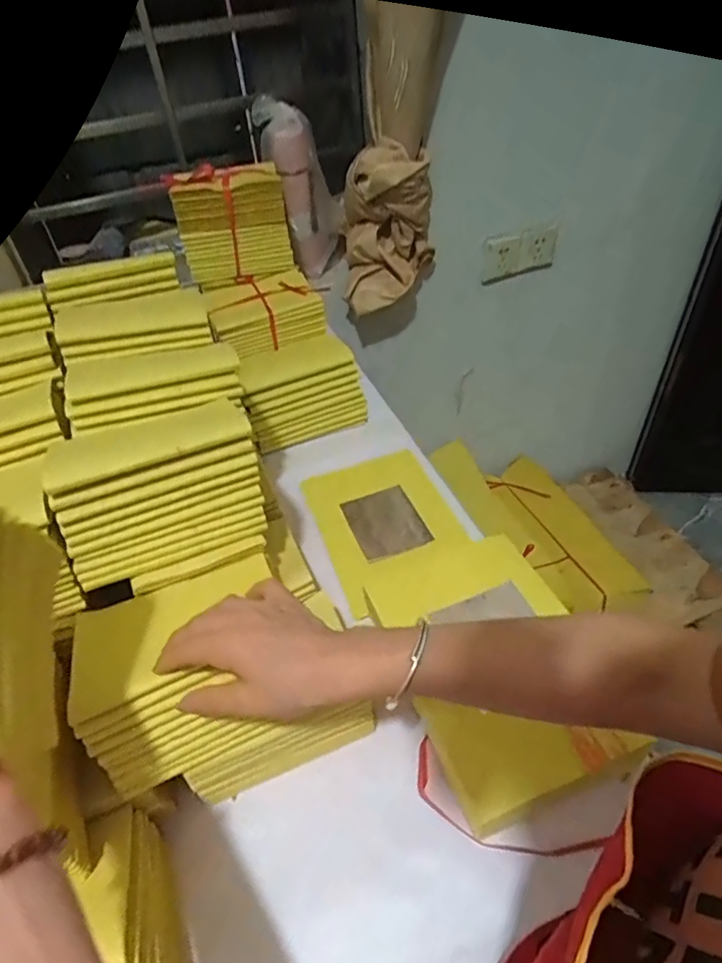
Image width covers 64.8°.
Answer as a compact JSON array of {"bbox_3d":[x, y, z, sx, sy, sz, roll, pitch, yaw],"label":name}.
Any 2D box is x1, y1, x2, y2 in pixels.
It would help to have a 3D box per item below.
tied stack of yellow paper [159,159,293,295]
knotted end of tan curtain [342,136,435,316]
[{"bbox_3d":[-0.196,-0.394,0.869,0.161,0.142,0.082,-15,45,-8],"label":"tied stack of yellow paper"},{"bbox_3d":[0.043,-0.452,0.996,0.151,0.254,0.128,-4,45,3],"label":"knotted end of tan curtain"}]

